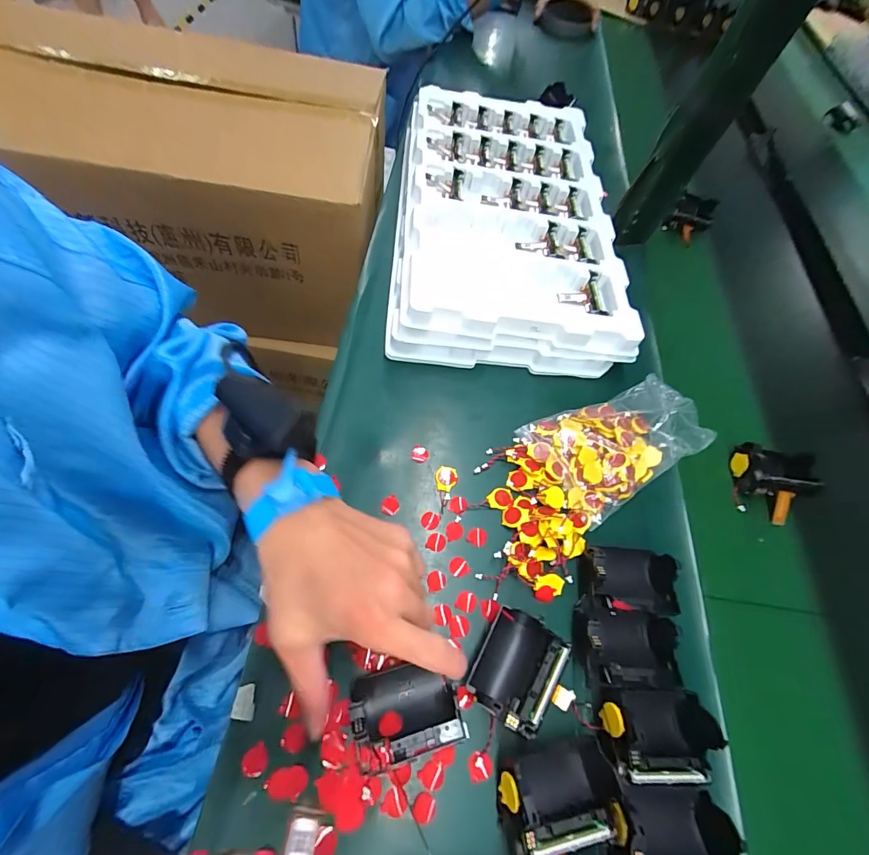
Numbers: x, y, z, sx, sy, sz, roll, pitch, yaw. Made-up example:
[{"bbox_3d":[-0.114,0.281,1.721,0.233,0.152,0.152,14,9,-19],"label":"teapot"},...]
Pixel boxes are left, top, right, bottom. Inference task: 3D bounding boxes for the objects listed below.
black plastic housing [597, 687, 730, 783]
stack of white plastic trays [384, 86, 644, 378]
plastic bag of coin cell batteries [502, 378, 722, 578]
[{"bbox_3d":[0.157,0.215,0.290,0.078,0.045,0.055,4,62,-3],"label":"black plastic housing"},{"bbox_3d":[0.082,-0.264,0.517,0.256,0.074,0.421,2,62,-2],"label":"stack of white plastic trays"},{"bbox_3d":[0.144,0.030,0.385,0.235,0.036,0.119,-33,68,-19],"label":"plastic bag of coin cell batteries"}]

